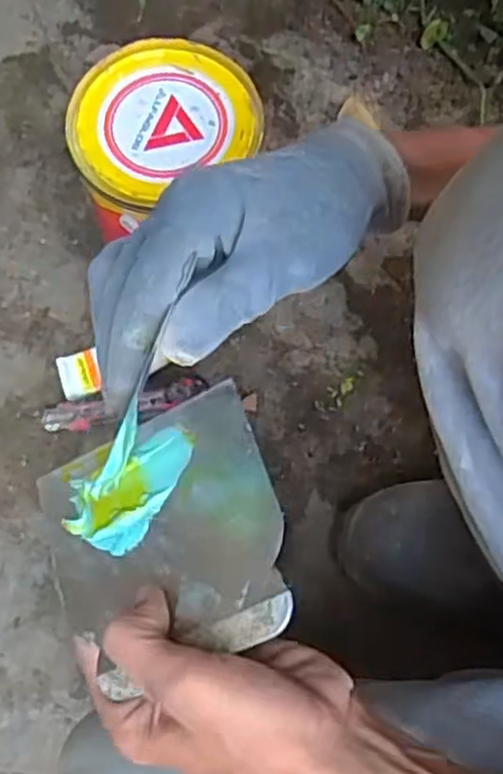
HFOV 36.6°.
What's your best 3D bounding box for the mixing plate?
[{"bbox_3d":[-0.042,0.072,0.360,0.117,0.007,0.116,-27,63,11],"label":"mixing plate"}]

